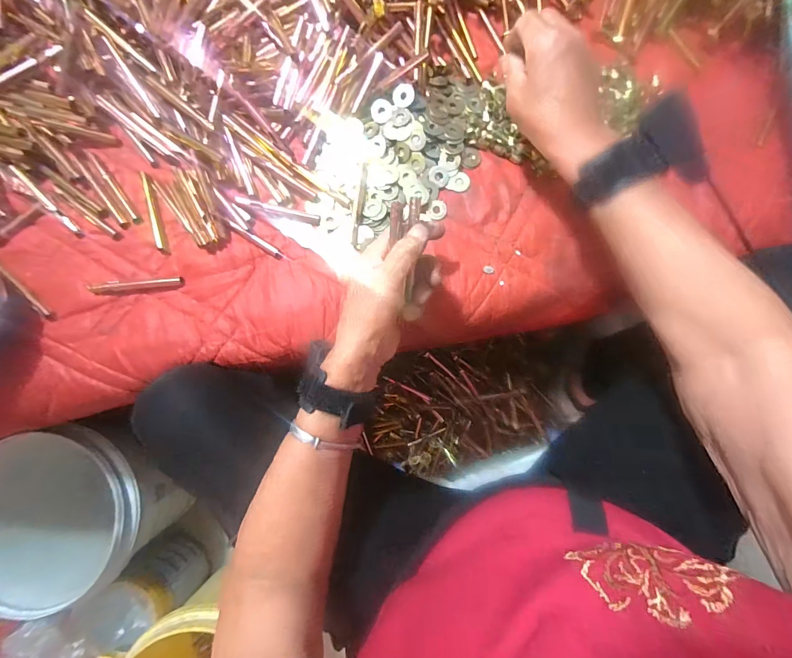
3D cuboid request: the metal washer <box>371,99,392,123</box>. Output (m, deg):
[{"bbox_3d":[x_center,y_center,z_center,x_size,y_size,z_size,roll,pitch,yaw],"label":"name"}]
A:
[{"bbox_3d":[-0.016,-0.230,0.385,0.024,0.004,0.022,1,96,5],"label":"metal washer"}]

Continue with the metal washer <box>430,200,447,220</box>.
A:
[{"bbox_3d":[0.045,-0.127,0.389,0.019,0.004,0.021,-6,89,0],"label":"metal washer"}]

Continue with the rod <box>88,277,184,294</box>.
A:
[{"bbox_3d":[-0.269,-0.046,0.379,0.093,0.013,0.011,-7,89,0],"label":"rod"}]

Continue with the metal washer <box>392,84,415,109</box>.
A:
[{"bbox_3d":[0.008,-0.242,0.379,0.022,0.004,0.024,1,95,6],"label":"metal washer"}]

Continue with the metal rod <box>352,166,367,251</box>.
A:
[{"bbox_3d":[-0.038,-0.129,0.381,0.009,0.011,0.090,5,89,0],"label":"metal rod"}]

